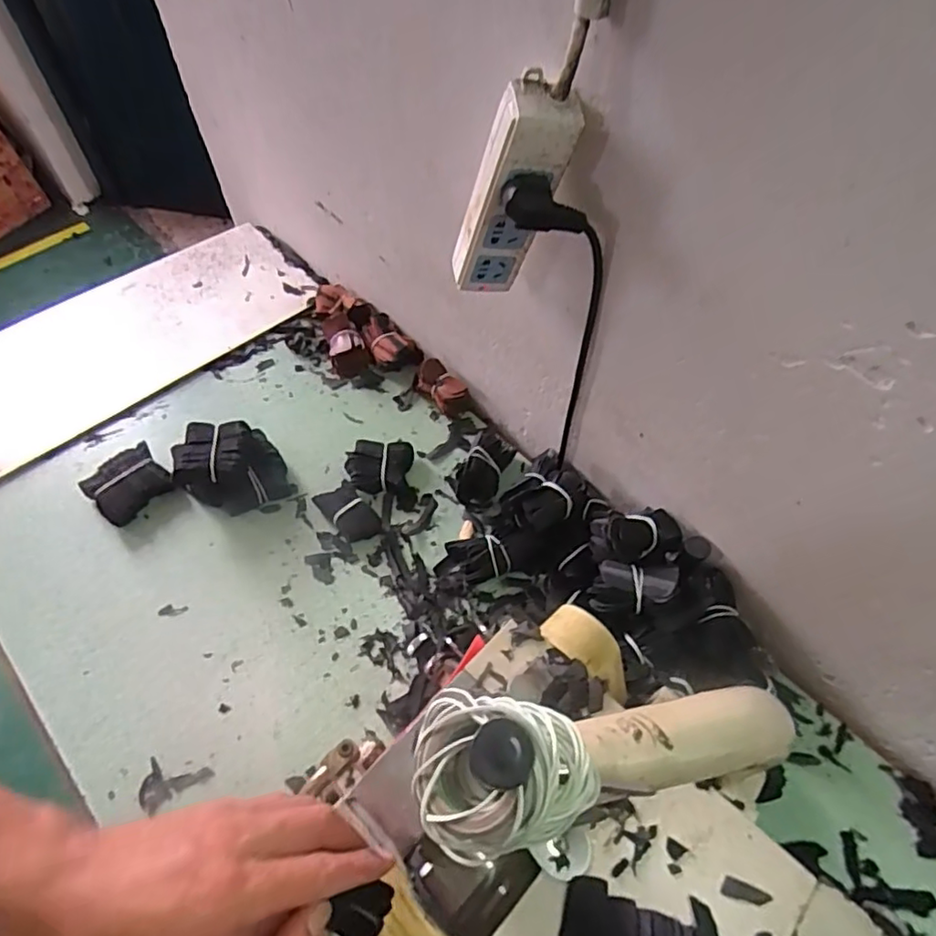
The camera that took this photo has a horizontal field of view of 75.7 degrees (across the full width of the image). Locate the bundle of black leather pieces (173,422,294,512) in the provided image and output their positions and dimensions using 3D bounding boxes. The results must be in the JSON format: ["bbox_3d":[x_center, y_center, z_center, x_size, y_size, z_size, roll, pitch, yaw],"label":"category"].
[{"bbox_3d":[-0.259,-0.004,0.655,0.108,0.064,0.097,-21,59,-15],"label":"bundle of black leather pieces"}]

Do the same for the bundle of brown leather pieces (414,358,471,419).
[{"bbox_3d":[-0.033,-0.097,0.744,0.072,0.046,0.033,39,63,22],"label":"bundle of brown leather pieces"}]

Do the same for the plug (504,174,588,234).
[{"bbox_3d":[0.056,-0.187,0.427,0.058,0.031,0.025,0,57,-2],"label":"plug"}]

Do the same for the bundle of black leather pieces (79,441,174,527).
[{"bbox_3d":[-0.367,0.019,0.651,0.063,0.031,0.074,37,62,21],"label":"bundle of black leather pieces"}]

